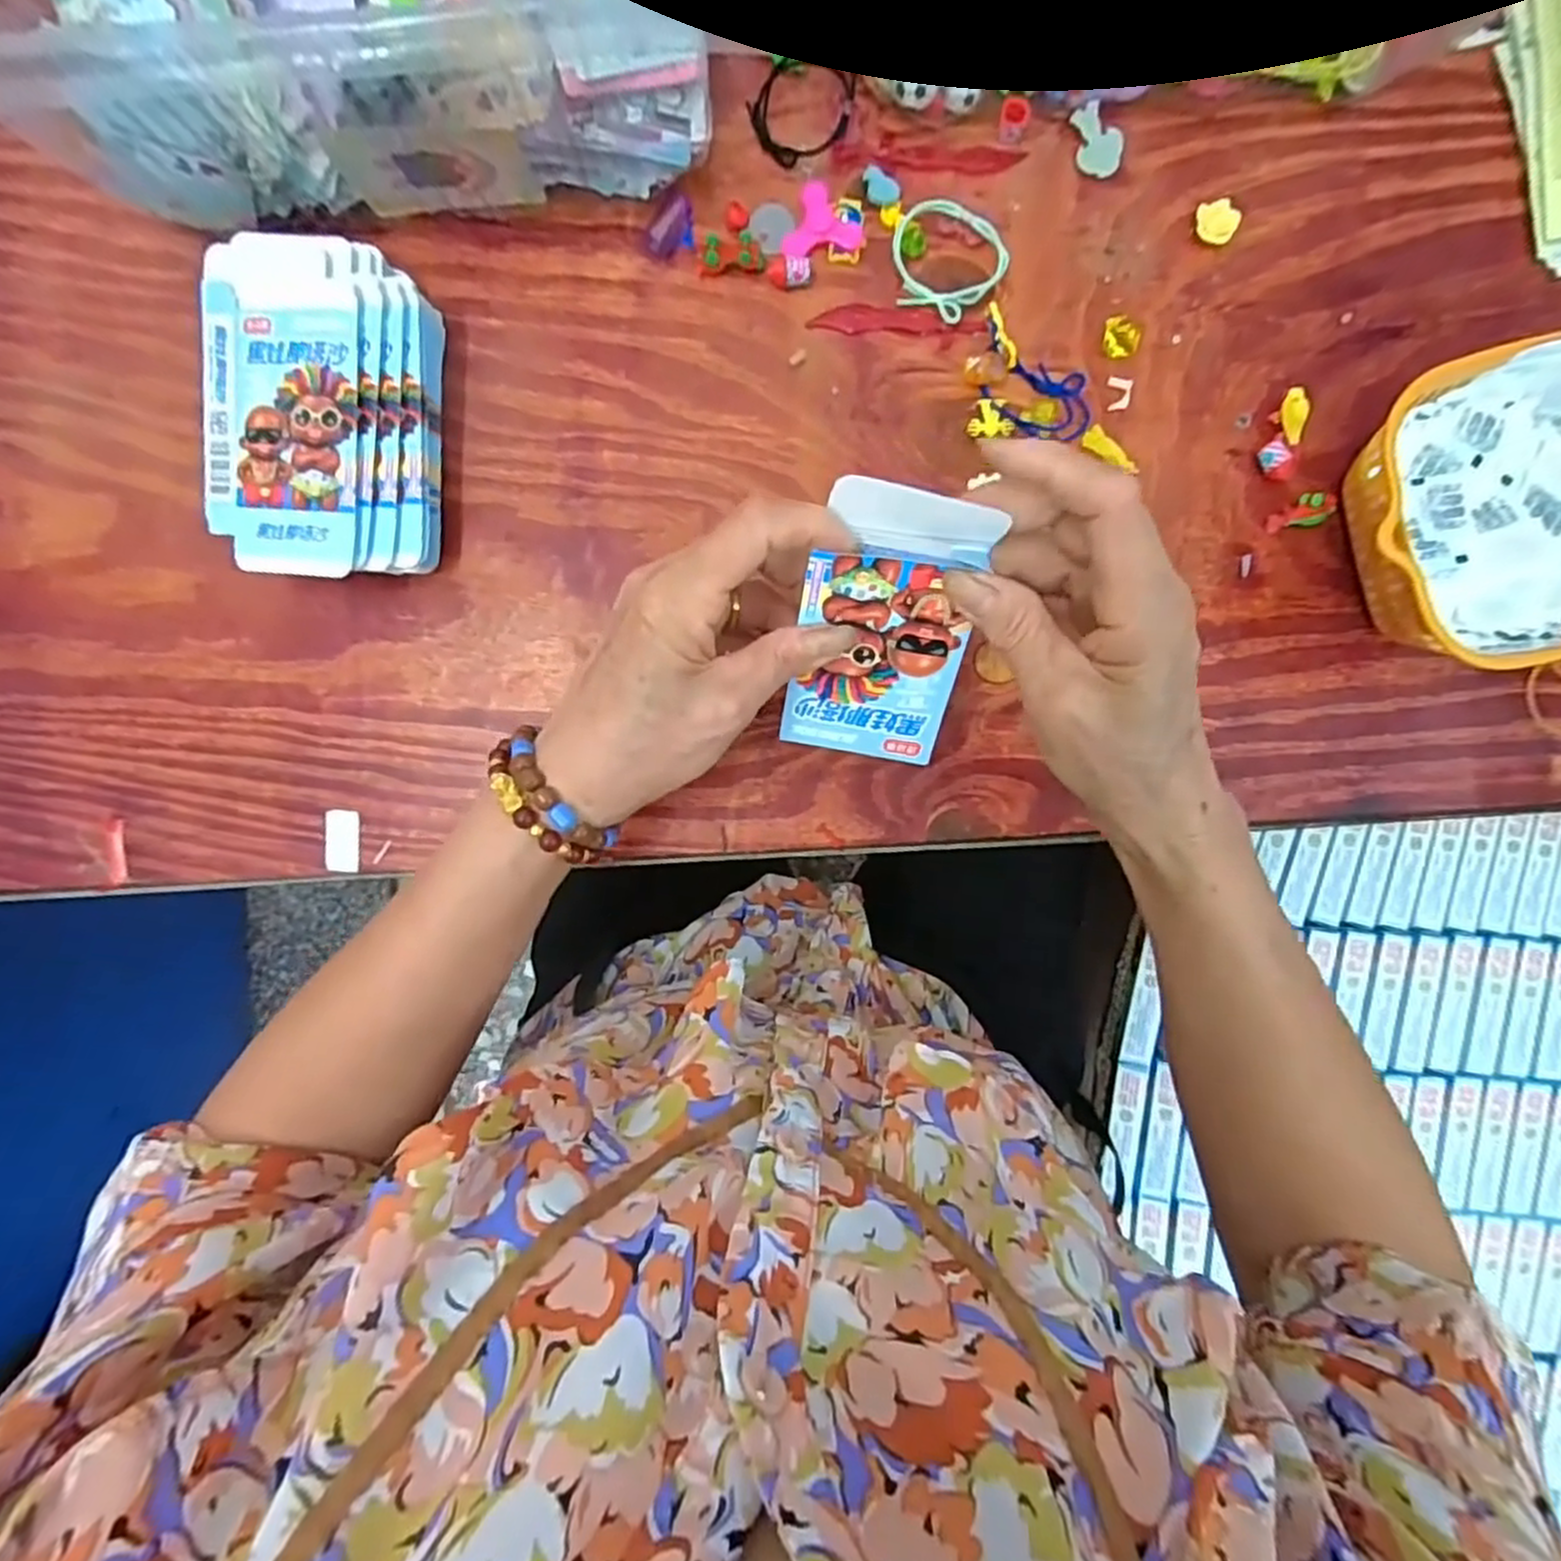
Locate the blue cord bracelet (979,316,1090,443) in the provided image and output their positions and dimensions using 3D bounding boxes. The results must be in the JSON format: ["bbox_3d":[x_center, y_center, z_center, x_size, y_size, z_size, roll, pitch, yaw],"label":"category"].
[{"bbox_3d":[0.128,-0.198,0.383,0.066,0.008,0.039,26,94,-6],"label":"blue cord bracelet"}]

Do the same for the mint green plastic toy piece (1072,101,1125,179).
[{"bbox_3d":[0.161,-0.323,0.381,0.023,0.004,0.032,-12,109,9],"label":"mint green plastic toy piece"}]

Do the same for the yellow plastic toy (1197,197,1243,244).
[{"bbox_3d":[0.221,-0.284,0.384,0.022,0.010,0.017,39,92,-1],"label":"yellow plastic toy"}]

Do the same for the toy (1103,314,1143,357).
[{"bbox_3d":[0.174,-0.226,0.385,0.017,0.011,0.017,4,93,0],"label":"toy"}]

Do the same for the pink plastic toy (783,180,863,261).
[{"bbox_3d":[0.018,-0.284,0.383,0.039,0.008,0.037,-16,92,1],"label":"pink plastic toy"}]

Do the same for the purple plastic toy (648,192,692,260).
[{"bbox_3d":[-0.055,-0.281,0.383,0.014,0.010,0.029,31,92,-1],"label":"purple plastic toy"}]

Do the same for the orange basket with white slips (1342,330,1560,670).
[{"bbox_3d":[0.335,-0.124,0.357,0.145,0.066,0.135,-8,91,0],"label":"orange basket with white slips"}]

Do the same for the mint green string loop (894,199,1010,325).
[{"bbox_3d":[0.085,-0.261,0.379,0.058,0.014,0.052,16,93,0],"label":"mint green string loop"}]

